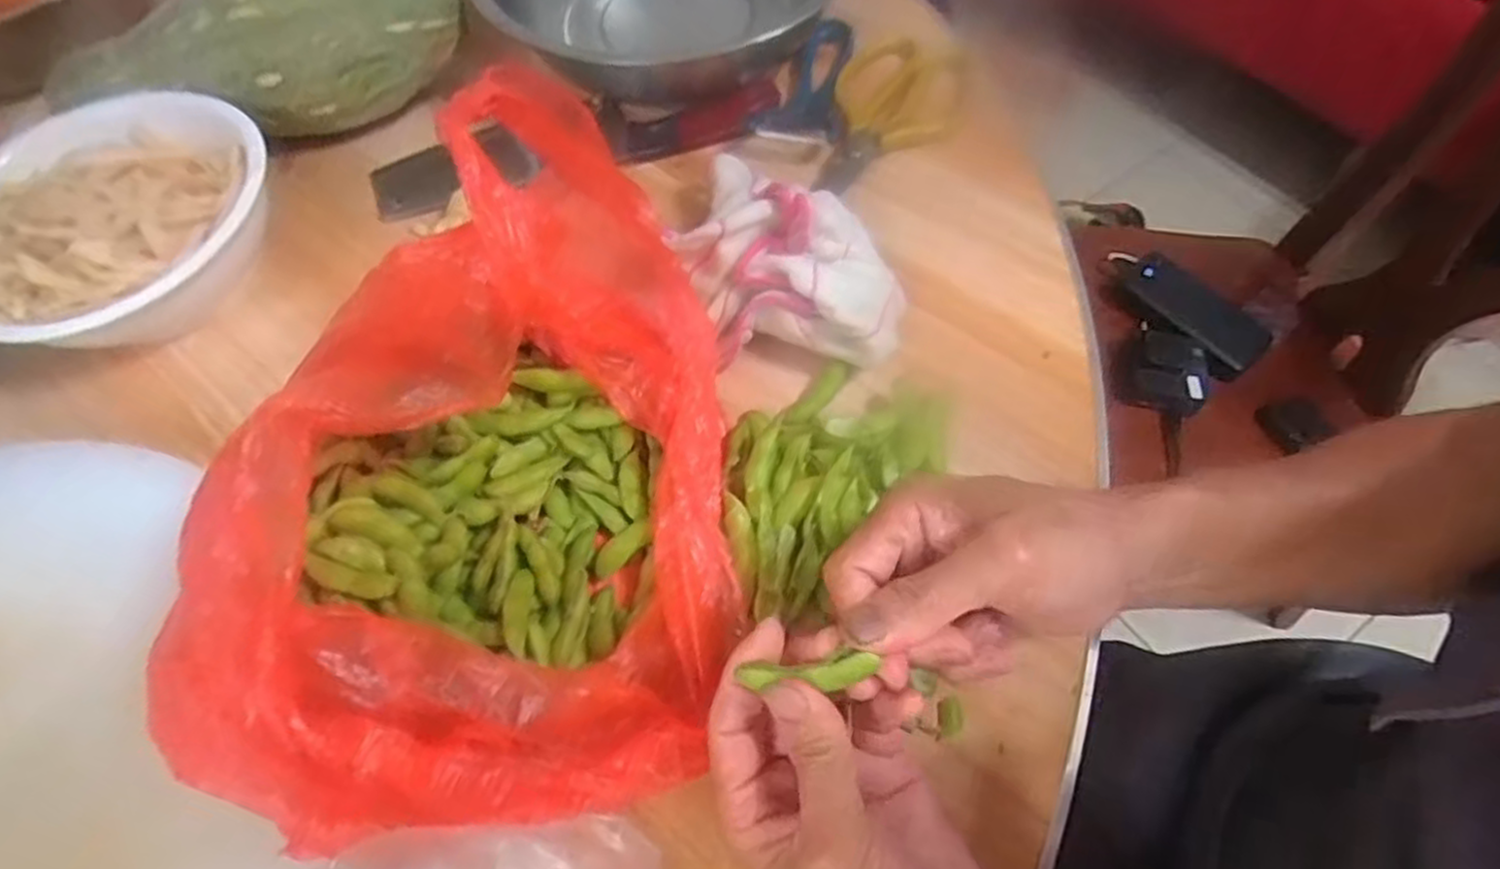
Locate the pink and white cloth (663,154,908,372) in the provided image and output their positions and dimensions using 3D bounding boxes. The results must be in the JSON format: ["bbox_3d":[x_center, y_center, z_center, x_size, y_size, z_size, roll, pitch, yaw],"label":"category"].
[{"bbox_3d":[0.028,-0.102,0.442,0.129,0.061,0.111,12,63,9],"label":"pink and white cloth"}]

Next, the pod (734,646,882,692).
[{"bbox_3d":[0.021,0.086,0.279,0.046,0.008,0.013,-6,62,9],"label":"pod"}]

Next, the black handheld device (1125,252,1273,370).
[{"bbox_3d":[0.473,-0.133,0.815,0.077,0.014,0.149,-36,68,-17],"label":"black handheld device"}]

